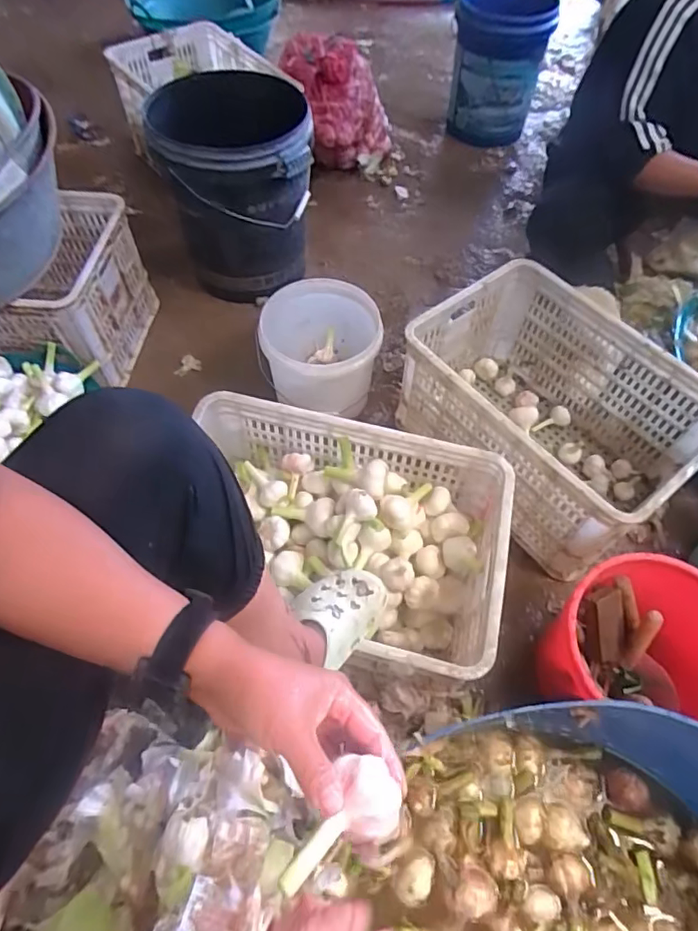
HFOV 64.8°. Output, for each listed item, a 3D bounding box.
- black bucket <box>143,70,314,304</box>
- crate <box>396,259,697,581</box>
[{"bbox_3d":[-0.276,-0.719,1.393,0.353,0.407,0.402,-8,60,-6],"label":"black bucket"},{"bbox_3d":[0.398,-0.106,1.108,0.369,0.283,0.522,-35,66,-19],"label":"crate"}]

